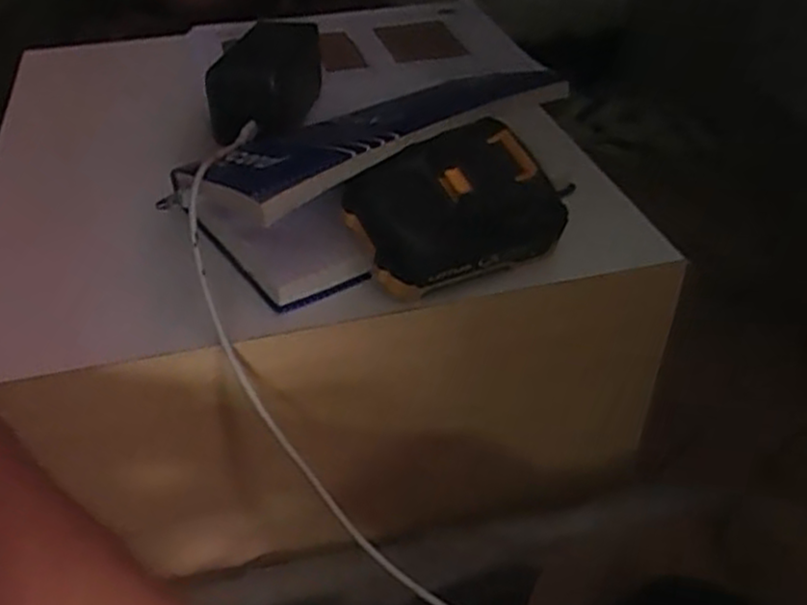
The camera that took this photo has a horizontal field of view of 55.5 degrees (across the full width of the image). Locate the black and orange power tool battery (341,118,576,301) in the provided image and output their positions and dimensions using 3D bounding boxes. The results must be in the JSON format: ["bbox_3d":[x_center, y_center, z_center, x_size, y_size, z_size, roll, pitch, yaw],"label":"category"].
[{"bbox_3d":[0.032,-0.050,0.407,0.110,0.056,0.064,-19,43,-20],"label":"black and orange power tool battery"}]

